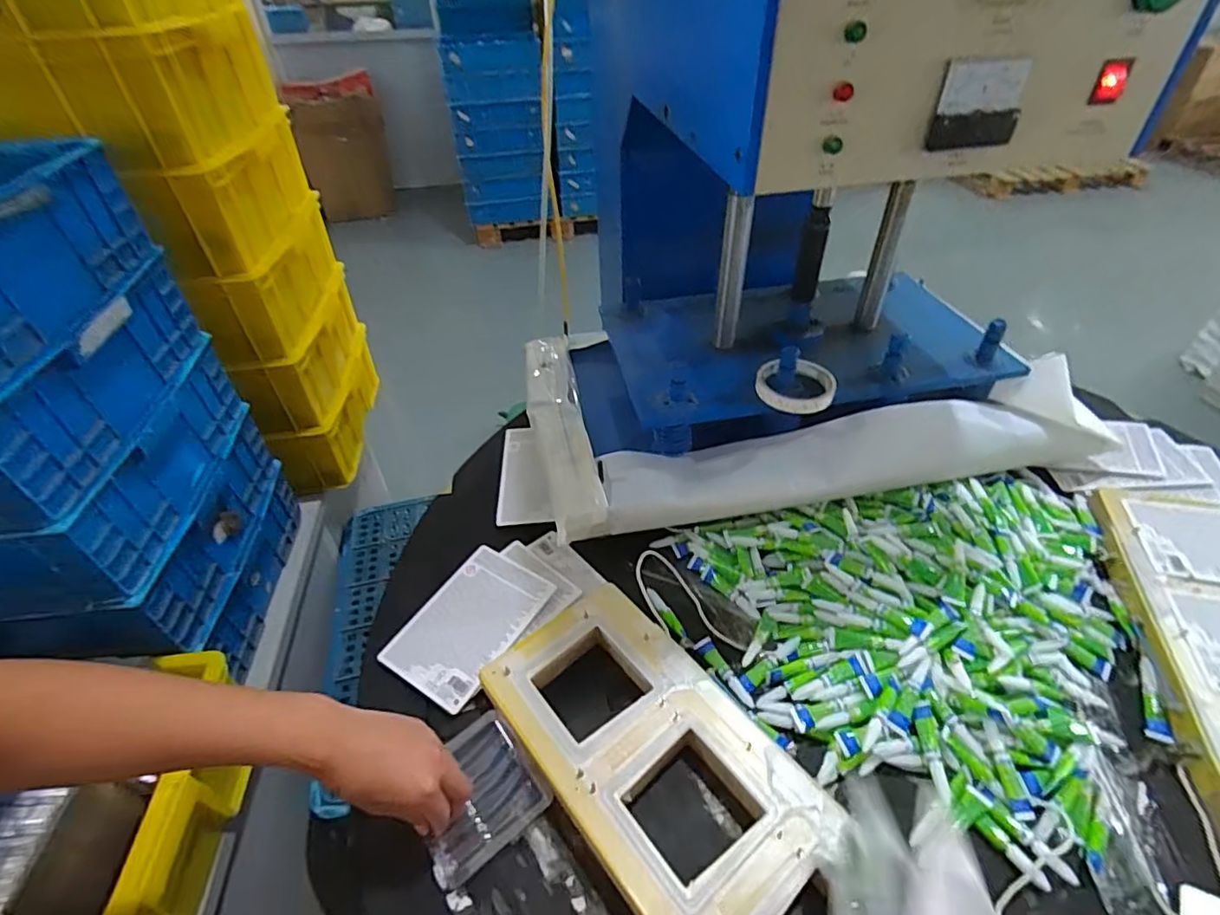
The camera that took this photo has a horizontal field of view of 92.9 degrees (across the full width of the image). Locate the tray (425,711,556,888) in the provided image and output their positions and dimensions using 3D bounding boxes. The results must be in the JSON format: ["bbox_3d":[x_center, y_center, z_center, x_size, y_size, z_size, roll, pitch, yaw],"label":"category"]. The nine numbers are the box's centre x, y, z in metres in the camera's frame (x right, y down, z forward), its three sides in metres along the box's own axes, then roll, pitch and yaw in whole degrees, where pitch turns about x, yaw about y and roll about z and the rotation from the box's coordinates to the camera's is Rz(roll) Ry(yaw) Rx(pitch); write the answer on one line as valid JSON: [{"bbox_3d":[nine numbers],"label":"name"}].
[{"bbox_3d":[-0.120,0.296,0.512,0.104,0.014,0.103,-29,48,-27],"label":"tray"}]

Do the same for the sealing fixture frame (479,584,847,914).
[{"bbox_3d":[0.062,0.290,0.488,0.164,0.038,0.413,-29,49,-27],"label":"sealing fixture frame"}]

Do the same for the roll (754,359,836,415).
[{"bbox_3d":[0.219,-0.085,0.688,0.087,0.025,0.087,6,42,8],"label":"roll"}]

